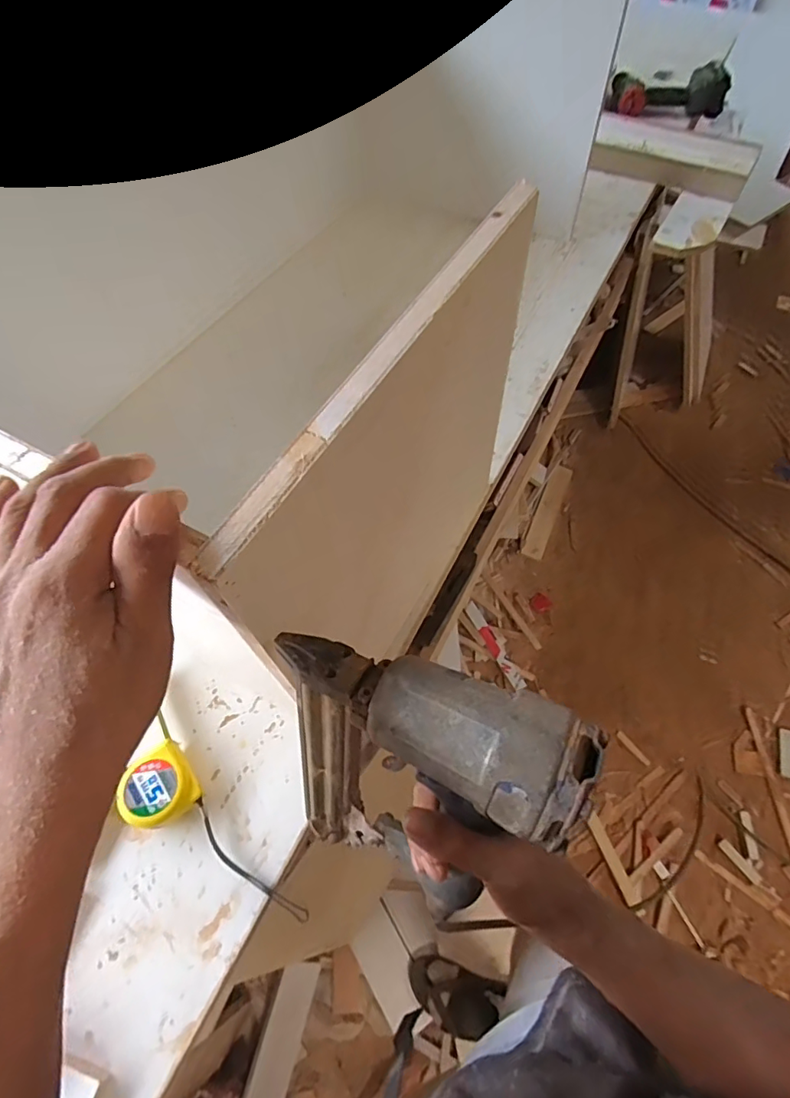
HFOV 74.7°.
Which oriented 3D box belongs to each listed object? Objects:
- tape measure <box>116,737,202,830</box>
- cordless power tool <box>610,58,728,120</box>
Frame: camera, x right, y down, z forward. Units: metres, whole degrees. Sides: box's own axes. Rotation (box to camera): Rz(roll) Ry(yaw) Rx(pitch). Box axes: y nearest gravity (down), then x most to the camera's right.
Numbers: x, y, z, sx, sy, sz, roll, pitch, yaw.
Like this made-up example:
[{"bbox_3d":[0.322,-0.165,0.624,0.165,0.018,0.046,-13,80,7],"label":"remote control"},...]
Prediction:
[{"bbox_3d":[-0.225,0.231,0.497,0.064,0.036,0.064,-39,64,-18],"label":"tape measure"},{"bbox_3d":[0.611,-1.024,1.157,0.233,0.073,0.176,5,60,6],"label":"cordless power tool"}]

